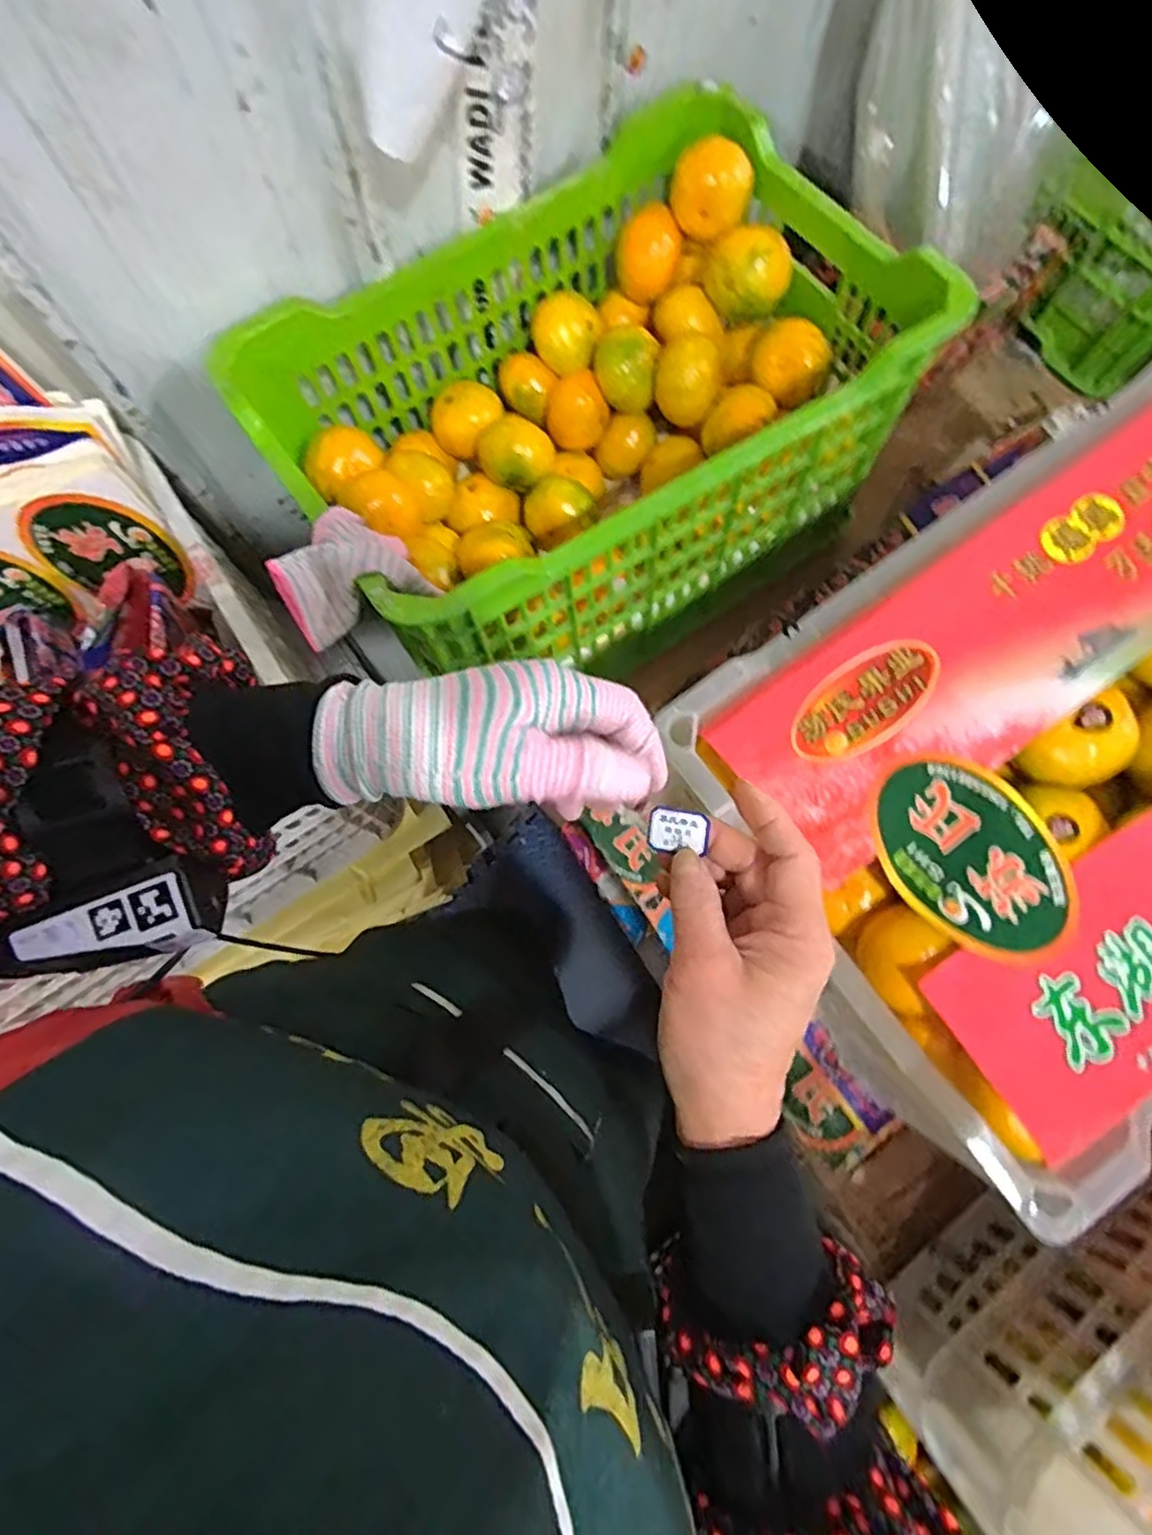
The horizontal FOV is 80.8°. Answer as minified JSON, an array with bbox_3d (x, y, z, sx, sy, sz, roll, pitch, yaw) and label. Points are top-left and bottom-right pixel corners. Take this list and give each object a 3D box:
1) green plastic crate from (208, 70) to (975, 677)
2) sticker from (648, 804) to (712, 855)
[{"bbox_3d":[0.003,-0.290,0.579,0.455,0.213,0.313,-32,77,-8],"label":"green plastic crate"},{"bbox_3d":[0.047,0.029,0.310,0.028,0.004,0.022,6,98,20],"label":"sticker"}]

